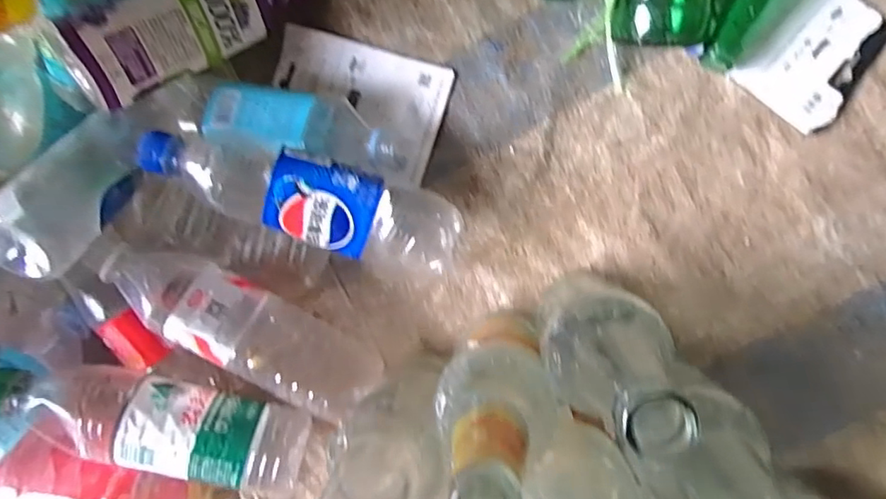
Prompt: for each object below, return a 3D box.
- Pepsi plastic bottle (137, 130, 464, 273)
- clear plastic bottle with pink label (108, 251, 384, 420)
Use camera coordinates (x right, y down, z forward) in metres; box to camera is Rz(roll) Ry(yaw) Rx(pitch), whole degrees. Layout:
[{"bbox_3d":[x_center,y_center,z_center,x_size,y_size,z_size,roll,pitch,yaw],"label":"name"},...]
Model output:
[{"bbox_3d":[-0.103,-0.037,0.423,0.233,0.070,0.066,17,92,-7],"label":"Pepsi plastic bottle"},{"bbox_3d":[-0.158,0.055,0.423,0.192,0.071,0.065,31,94,-14],"label":"clear plastic bottle with pink label"}]

